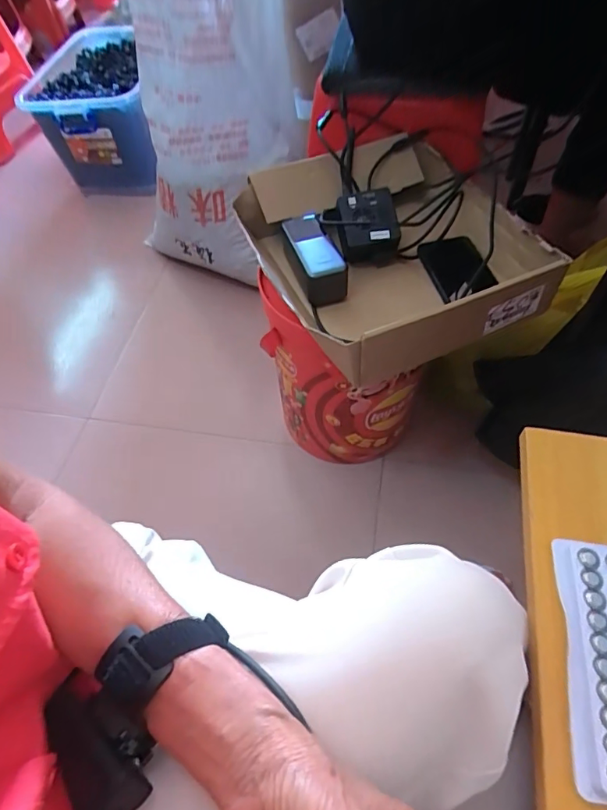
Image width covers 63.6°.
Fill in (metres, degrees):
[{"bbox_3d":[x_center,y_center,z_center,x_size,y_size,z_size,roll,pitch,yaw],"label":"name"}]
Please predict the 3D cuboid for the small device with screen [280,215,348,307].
[{"bbox_3d":[0.010,-0.203,0.670,0.060,0.060,0.134,-16,56,-6],"label":"small device with screen"}]

